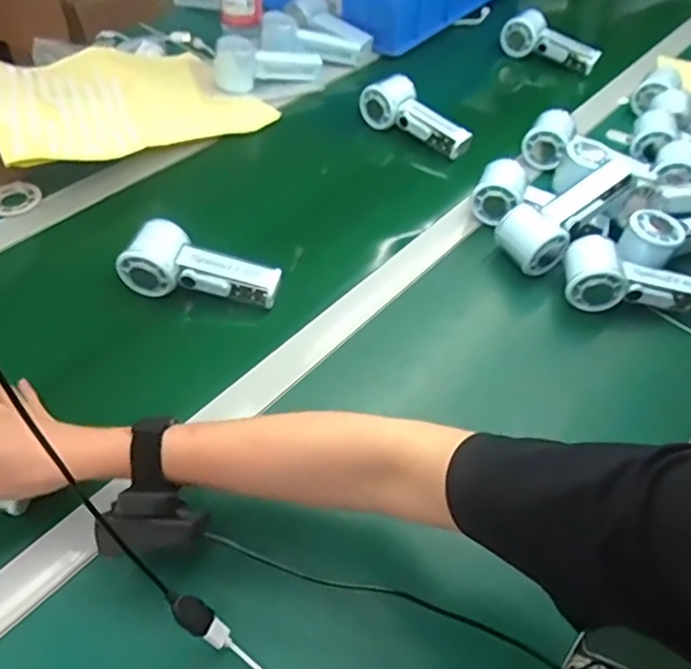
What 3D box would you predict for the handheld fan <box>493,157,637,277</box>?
[{"bbox_3d":[0.236,-0.137,0.660,0.163,0.047,0.073,-39,62,-17],"label":"handheld fan"}]

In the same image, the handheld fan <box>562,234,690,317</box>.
[{"bbox_3d":[0.300,-0.050,0.617,0.152,0.052,0.056,11,50,5],"label":"handheld fan"}]

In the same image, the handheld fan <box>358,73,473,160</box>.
[{"bbox_3d":[0.093,-0.291,0.804,0.153,0.059,0.041,32,55,21],"label":"handheld fan"}]

